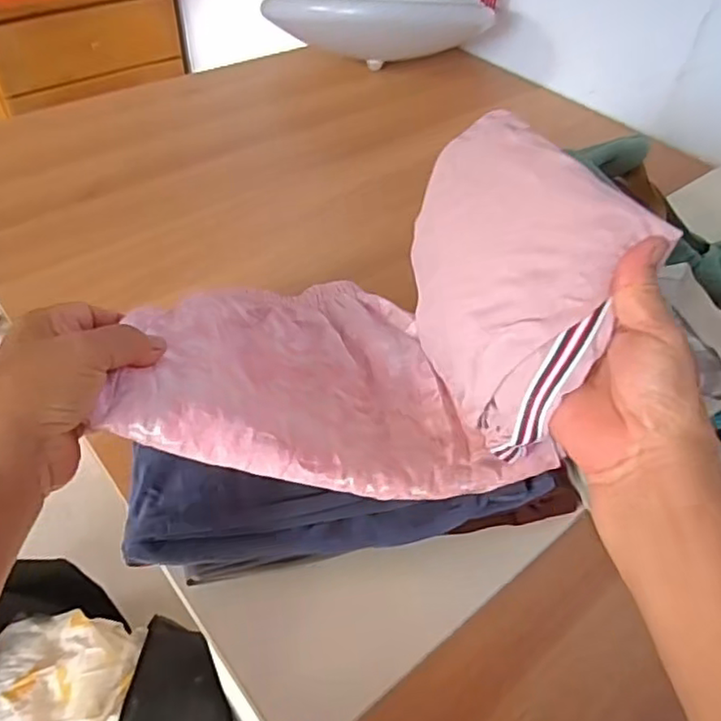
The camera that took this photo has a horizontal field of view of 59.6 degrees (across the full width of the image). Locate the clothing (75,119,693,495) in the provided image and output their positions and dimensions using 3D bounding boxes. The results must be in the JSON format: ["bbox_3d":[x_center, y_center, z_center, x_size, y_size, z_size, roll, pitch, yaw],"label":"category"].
[{"bbox_3d":[0.001,-0.039,0.384,0.262,0.175,0.193,-2,47,-6],"label":"clothing"}]

